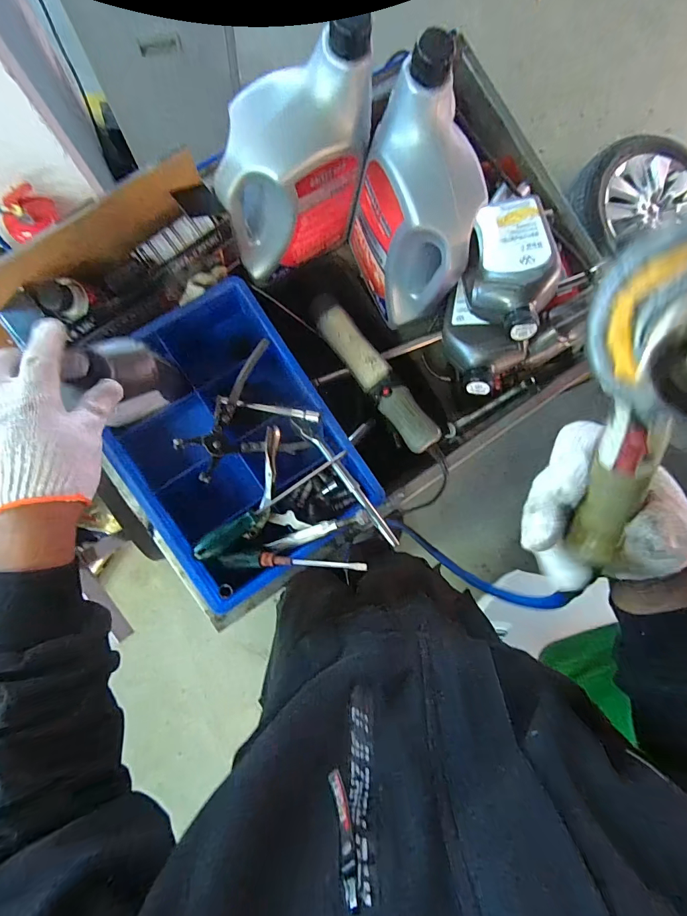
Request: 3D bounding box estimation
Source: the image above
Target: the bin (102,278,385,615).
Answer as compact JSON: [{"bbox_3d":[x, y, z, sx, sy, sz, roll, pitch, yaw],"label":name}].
[{"bbox_3d":[-0.155,-0.017,0.540,0.270,0.102,0.363,-34,92,-7],"label":"bin"}]

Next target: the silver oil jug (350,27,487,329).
[{"bbox_3d":[0.104,-0.320,0.513,0.103,0.258,0.196,-23,90,-7],"label":"silver oil jug"}]

